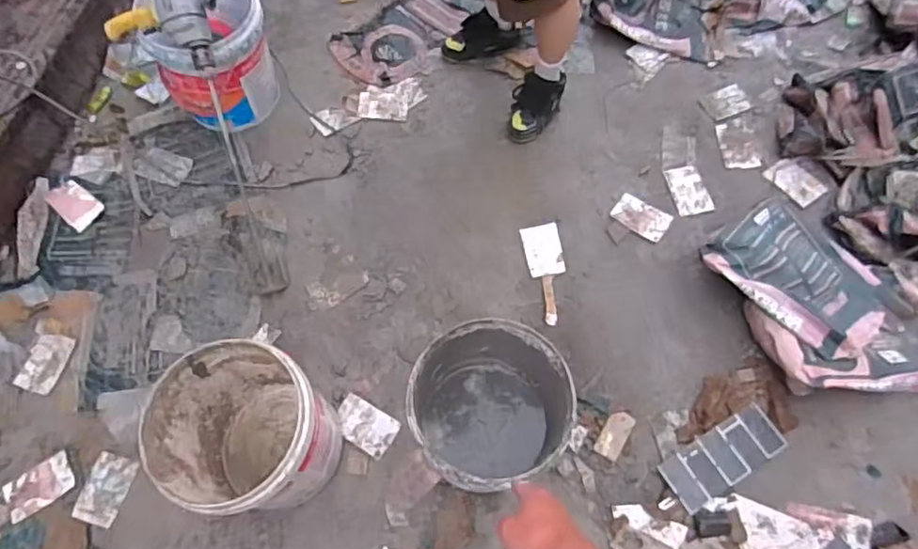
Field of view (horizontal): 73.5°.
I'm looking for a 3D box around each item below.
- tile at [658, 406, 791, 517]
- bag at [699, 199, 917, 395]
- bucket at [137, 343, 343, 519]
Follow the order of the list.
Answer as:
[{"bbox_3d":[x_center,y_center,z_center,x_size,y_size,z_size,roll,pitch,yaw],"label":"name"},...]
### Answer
[{"bbox_3d":[0.597,0.411,1.389,0.284,0.017,0.115,-28,66,-12],"label":"tile"},{"bbox_3d":[0.899,0.072,1.482,0.438,0.132,0.572,-29,68,-11],"label":"bag"},{"bbox_3d":[-0.433,0.339,1.296,0.313,0.327,0.309,-1,65,2],"label":"bucket"}]

